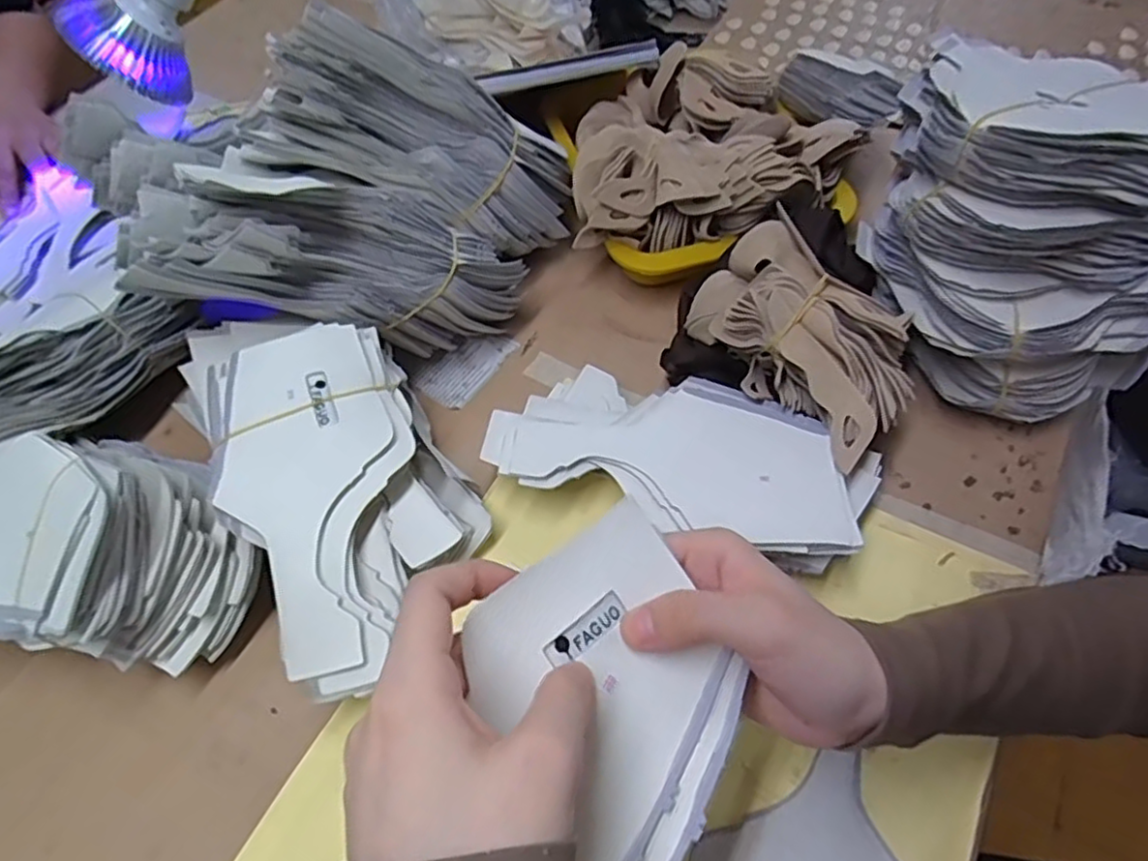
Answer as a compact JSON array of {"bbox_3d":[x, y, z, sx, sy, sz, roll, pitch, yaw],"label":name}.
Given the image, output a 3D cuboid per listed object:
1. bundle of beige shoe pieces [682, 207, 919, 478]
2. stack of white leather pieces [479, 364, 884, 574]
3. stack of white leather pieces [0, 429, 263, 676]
[{"bbox_3d":[0.145,-0.062,0.422,0.091,0.059,0.152,-36,62,-17],"label":"bundle of beige shoe pieces"},{"bbox_3d":[0.063,0.022,0.418,0.227,0.048,0.105,19,61,15],"label":"stack of white leather pieces"},{"bbox_3d":[-0.302,0.063,0.387,0.238,0.102,0.110,7,58,9],"label":"stack of white leather pieces"}]

